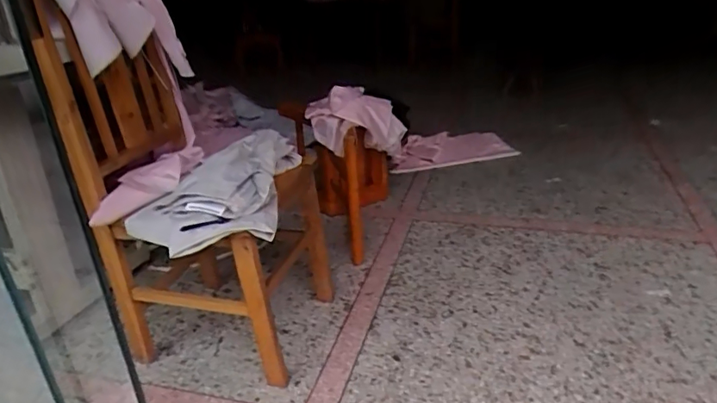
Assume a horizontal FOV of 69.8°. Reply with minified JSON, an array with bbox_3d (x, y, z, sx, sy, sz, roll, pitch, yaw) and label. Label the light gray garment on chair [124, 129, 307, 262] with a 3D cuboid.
[{"bbox_3d":[-0.302,-0.039,1.100,0.301,0.111,0.358,-1,26,6],"label":"light gray garment on chair"}]

